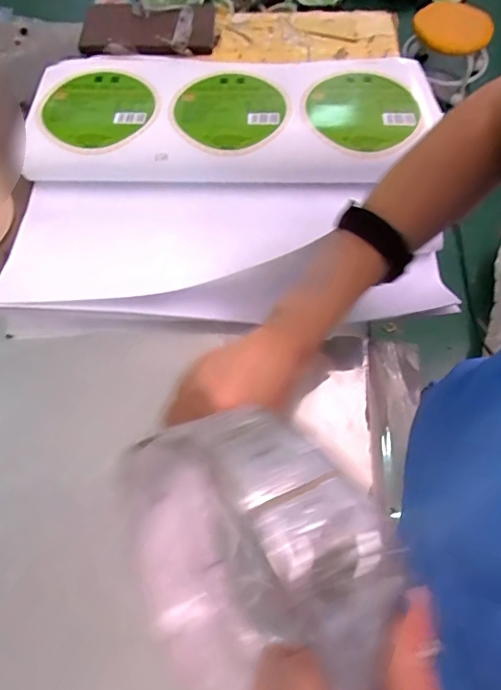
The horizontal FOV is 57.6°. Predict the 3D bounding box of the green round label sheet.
[{"bbox_3d":[-0.022,-0.284,0.573,0.484,0.053,0.200,2,66,1],"label":"green round label sheet"}]

